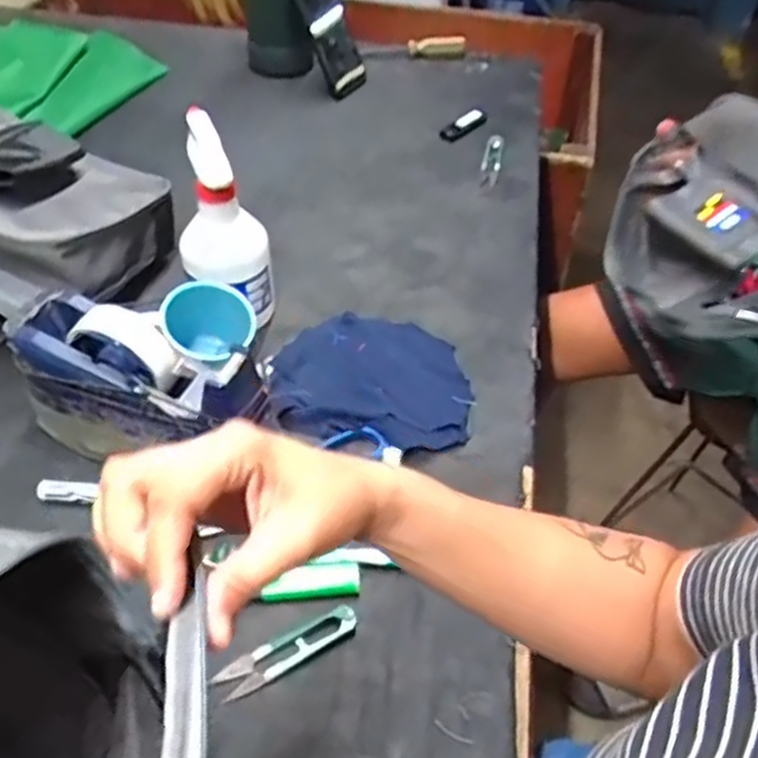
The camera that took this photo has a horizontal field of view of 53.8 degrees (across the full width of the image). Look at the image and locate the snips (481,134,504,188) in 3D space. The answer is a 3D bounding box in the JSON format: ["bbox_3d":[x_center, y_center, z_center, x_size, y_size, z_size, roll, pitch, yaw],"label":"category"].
[{"bbox_3d":[0.143,-0.276,0.940,0.023,0.013,0.103,11,47,8],"label":"snips"}]

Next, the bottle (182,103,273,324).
[{"bbox_3d":[-0.138,-0.139,0.656,0.077,0.179,0.080,-7,48,-9],"label":"bottle"}]

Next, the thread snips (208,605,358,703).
[{"bbox_3d":[-0.061,0.181,0.500,0.098,0.005,0.023,-24,52,-23],"label":"thread snips"}]

